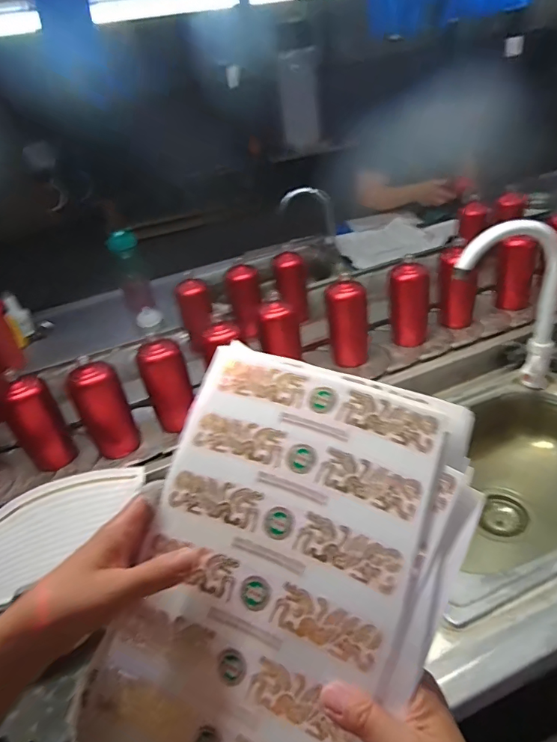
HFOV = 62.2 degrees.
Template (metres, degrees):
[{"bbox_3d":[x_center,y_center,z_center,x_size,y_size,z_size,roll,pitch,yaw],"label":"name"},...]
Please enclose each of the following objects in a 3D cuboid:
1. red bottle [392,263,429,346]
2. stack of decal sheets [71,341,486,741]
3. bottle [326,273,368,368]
[{"bbox_3d":[0.281,-0.146,0.989,0.081,0.159,0.068,5,36,19],"label":"red bottle"},{"bbox_3d":[-0.002,0.151,0.327,0.214,0.021,0.322,17,77,16],"label":"stack of decal sheets"},{"bbox_3d":[0.143,-0.097,0.949,0.079,0.166,0.064,0,35,11],"label":"bottle"}]

